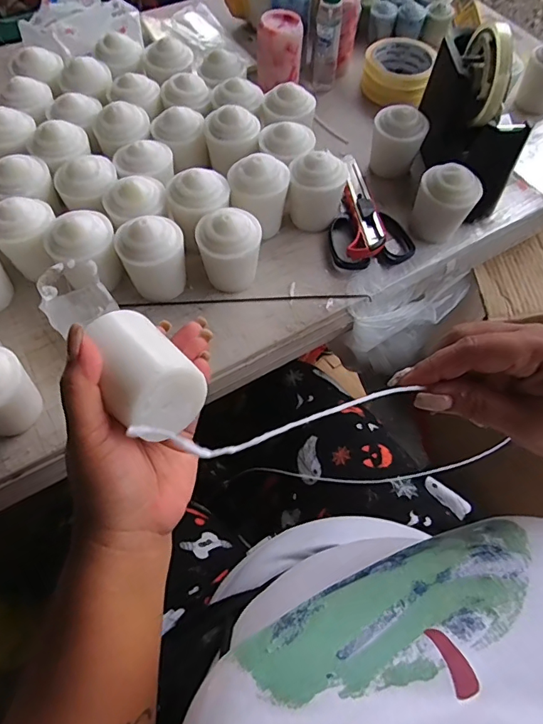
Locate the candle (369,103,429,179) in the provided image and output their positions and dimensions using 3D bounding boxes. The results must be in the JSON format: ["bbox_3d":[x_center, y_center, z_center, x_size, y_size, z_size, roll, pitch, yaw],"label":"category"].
[{"bbox_3d":[0.135,-0.237,0.508,0.054,0.066,0.045,20,63,8],"label":"candle"}]

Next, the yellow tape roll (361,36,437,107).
[{"bbox_3d":[0.167,-0.383,0.617,0.083,0.055,0.091,1,62,-2],"label":"yellow tape roll"}]

